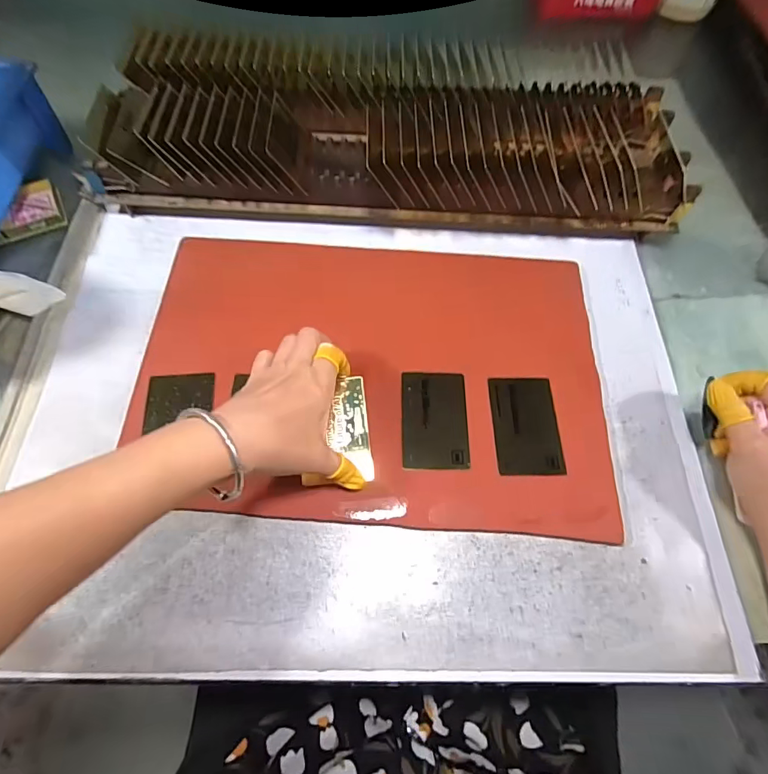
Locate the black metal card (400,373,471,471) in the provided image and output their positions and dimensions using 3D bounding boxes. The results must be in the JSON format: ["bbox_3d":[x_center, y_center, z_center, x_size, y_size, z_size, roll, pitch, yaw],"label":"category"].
[{"bbox_3d":[0.041,0.025,0.375,0.052,0.004,0.083,1,63,-3],"label":"black metal card"}]

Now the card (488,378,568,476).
[{"bbox_3d":[0.115,0.030,0.377,0.052,0.004,0.082,1,63,-3],"label":"card"}]

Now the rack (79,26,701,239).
[{"bbox_3d":[0.007,-0.236,0.454,0.568,0.092,0.154,4,63,-1],"label":"rack"}]

